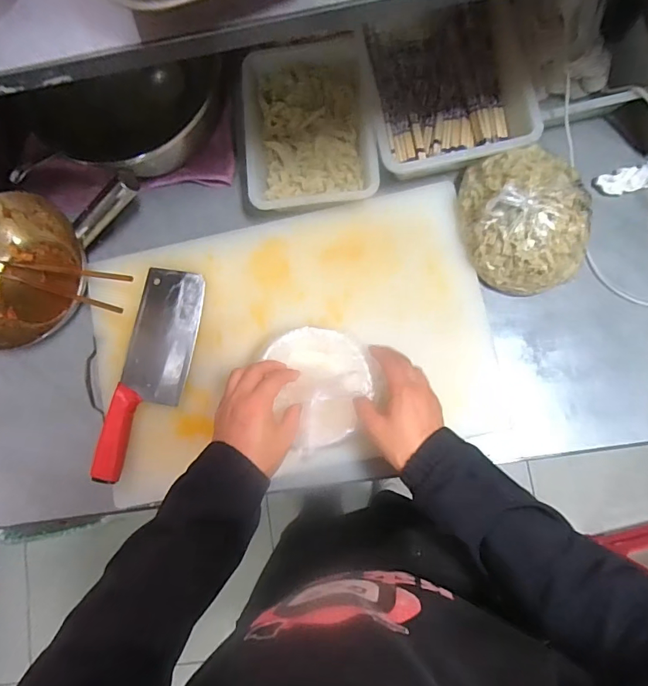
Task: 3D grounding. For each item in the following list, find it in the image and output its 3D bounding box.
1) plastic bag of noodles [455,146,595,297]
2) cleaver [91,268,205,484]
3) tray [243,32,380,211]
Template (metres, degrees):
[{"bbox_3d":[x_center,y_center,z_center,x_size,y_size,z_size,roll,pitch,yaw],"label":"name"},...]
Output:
[{"bbox_3d":[0.259,-0.162,0.585,0.138,0.074,0.168,-9,82,3],"label":"plastic bag of noodles"},{"bbox_3d":[-0.240,0.043,0.624,0.090,0.028,0.298,10,83,6],"label":"cleaver"},{"bbox_3d":[-0.018,-0.298,0.630,0.180,0.053,0.226,-3,82,4],"label":"tray"}]

